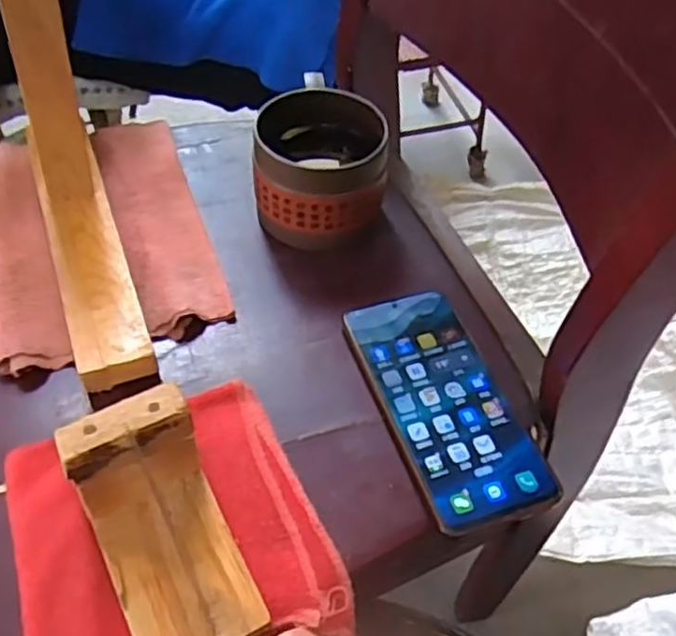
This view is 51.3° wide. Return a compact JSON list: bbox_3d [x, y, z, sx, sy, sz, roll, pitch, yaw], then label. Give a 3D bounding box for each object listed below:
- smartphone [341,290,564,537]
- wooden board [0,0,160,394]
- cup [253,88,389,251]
[{"bbox_3d":[0.065,0.050,0.430,0.076,0.008,0.160,-15,54,-14],"label":"smartphone"},{"bbox_3d":[-0.159,-0.077,0.411,0.045,0.157,0.175,-16,54,-15],"label":"wooden board"},{"bbox_3d":[-0.012,-0.104,0.506,0.091,0.079,0.084,1,51,-2],"label":"cup"}]

